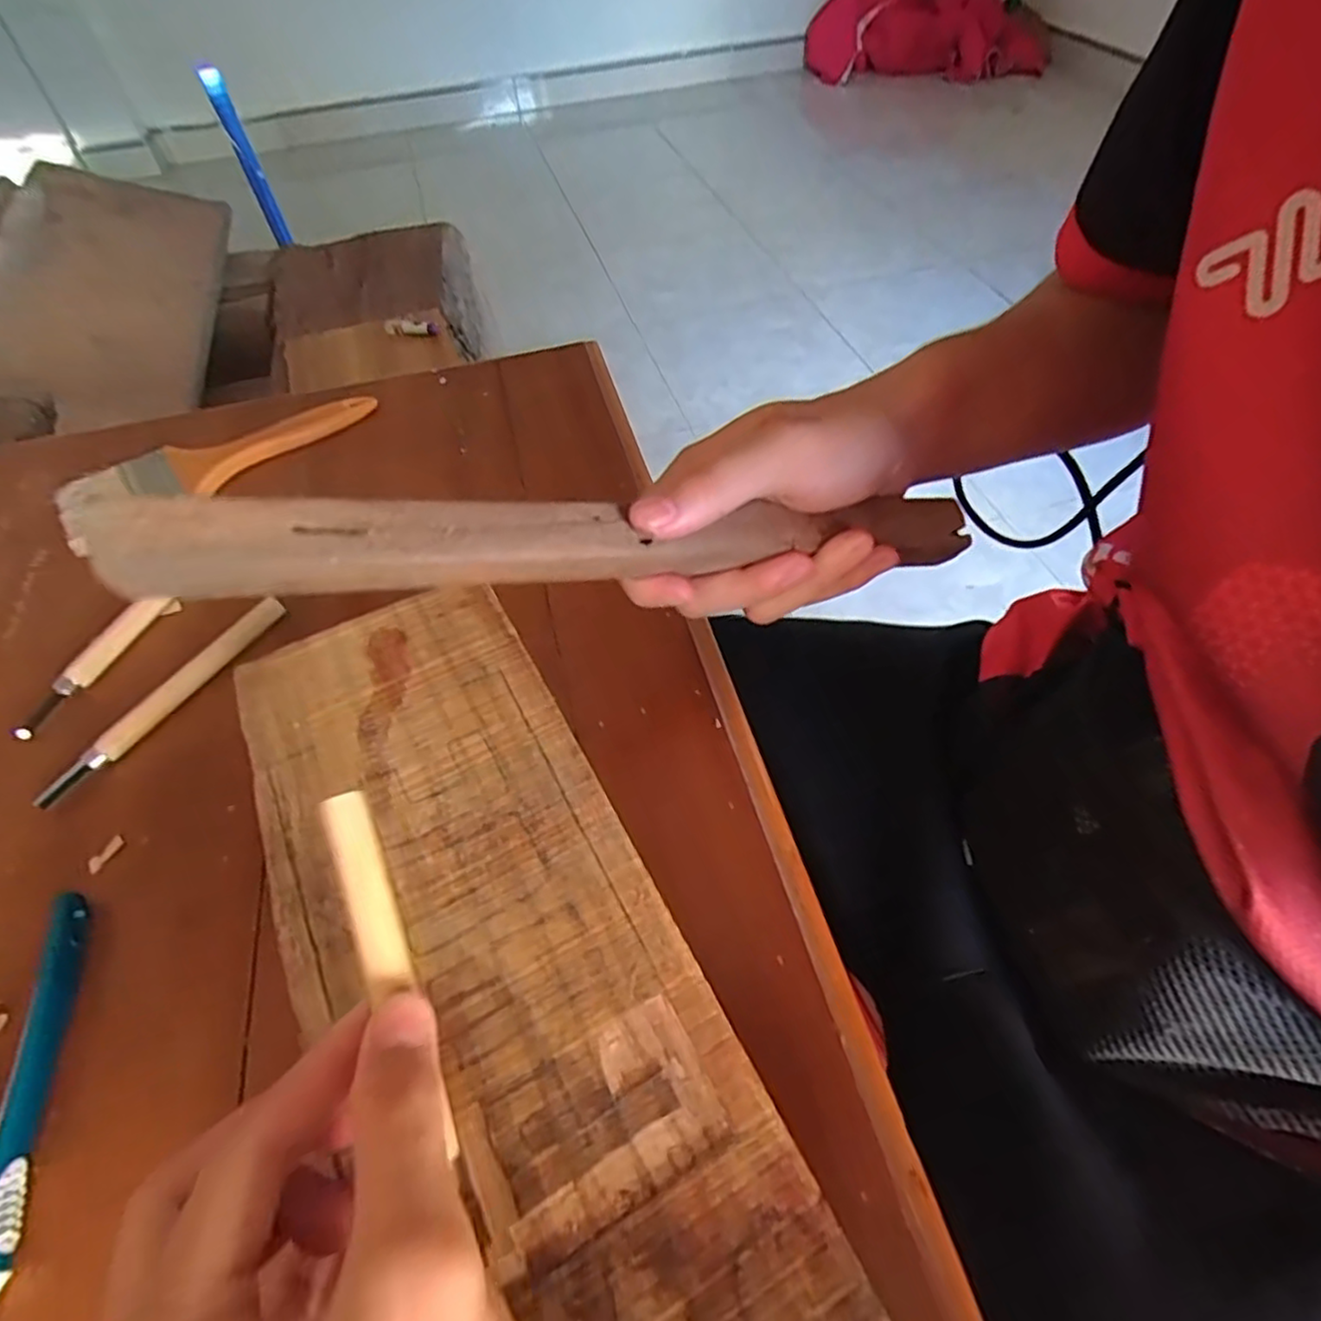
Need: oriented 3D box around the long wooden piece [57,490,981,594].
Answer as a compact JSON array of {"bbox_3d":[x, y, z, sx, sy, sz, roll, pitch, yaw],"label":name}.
[{"bbox_3d":[-0.016,-0.041,0.249,0.307,0.028,0.021,-5,51,-22],"label":"long wooden piece"}]

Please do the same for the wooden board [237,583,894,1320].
[{"bbox_3d":[-0.054,0.088,0.216,0.108,0.007,0.299,-25,56,-16],"label":"wooden board"}]

